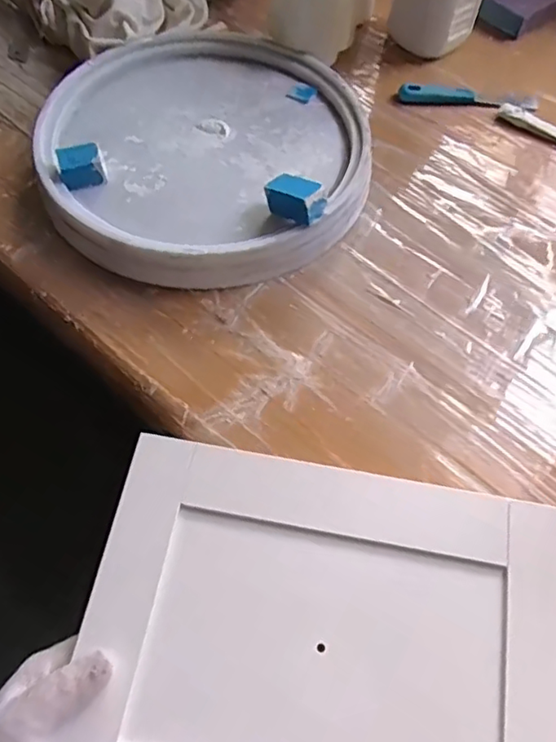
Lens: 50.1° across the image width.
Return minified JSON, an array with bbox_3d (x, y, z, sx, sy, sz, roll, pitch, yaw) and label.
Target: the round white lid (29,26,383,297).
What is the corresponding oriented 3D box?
[{"bbox_3d":[-0.065,-0.211,0.535,0.280,0.051,0.301,2,61,-3],"label":"round white lid"}]

